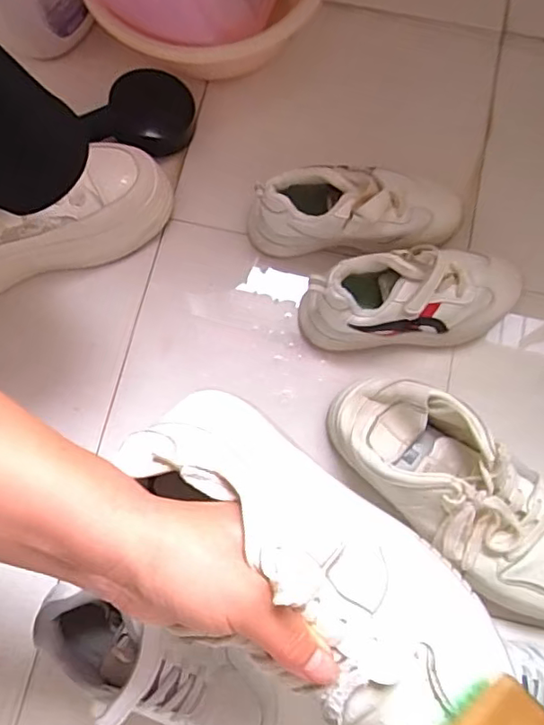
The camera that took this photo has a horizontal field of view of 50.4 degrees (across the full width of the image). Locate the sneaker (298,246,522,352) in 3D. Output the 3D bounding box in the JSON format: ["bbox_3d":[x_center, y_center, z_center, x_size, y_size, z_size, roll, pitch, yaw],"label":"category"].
[{"bbox_3d":[0.120,-0.053,0.498,0.185,0.072,0.069,-9,75,-1],"label":"sneaker"}]

